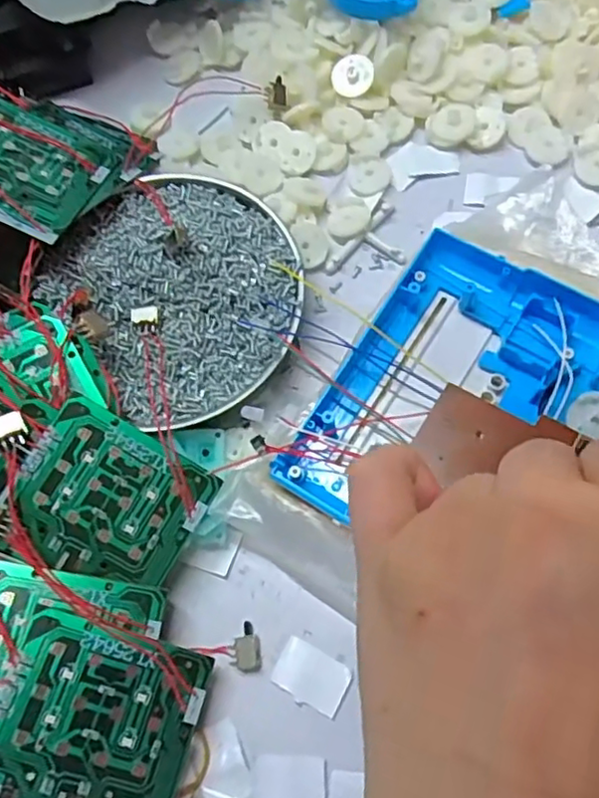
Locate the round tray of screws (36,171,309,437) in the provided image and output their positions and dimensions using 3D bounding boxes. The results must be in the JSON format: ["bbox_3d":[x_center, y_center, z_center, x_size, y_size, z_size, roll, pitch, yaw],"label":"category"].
[{"bbox_3d":[-0.057,-0.055,0.310,0.110,0.028,0.127,-37,71,-10],"label":"round tray of screws"}]

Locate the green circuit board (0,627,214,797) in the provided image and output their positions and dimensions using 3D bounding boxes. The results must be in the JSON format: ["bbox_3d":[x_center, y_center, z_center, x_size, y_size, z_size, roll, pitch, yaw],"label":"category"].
[{"bbox_3d":[-0.075,0.122,0.234,0.070,0.004,0.069,22,64,-11],"label":"green circuit board"}]

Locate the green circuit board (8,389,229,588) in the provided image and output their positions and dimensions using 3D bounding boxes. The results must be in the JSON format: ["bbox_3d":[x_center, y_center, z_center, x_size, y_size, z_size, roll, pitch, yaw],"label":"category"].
[{"bbox_3d":[-0.077,0.041,0.260,0.070,0.004,0.060,31,80,-6],"label":"green circuit board"}]

